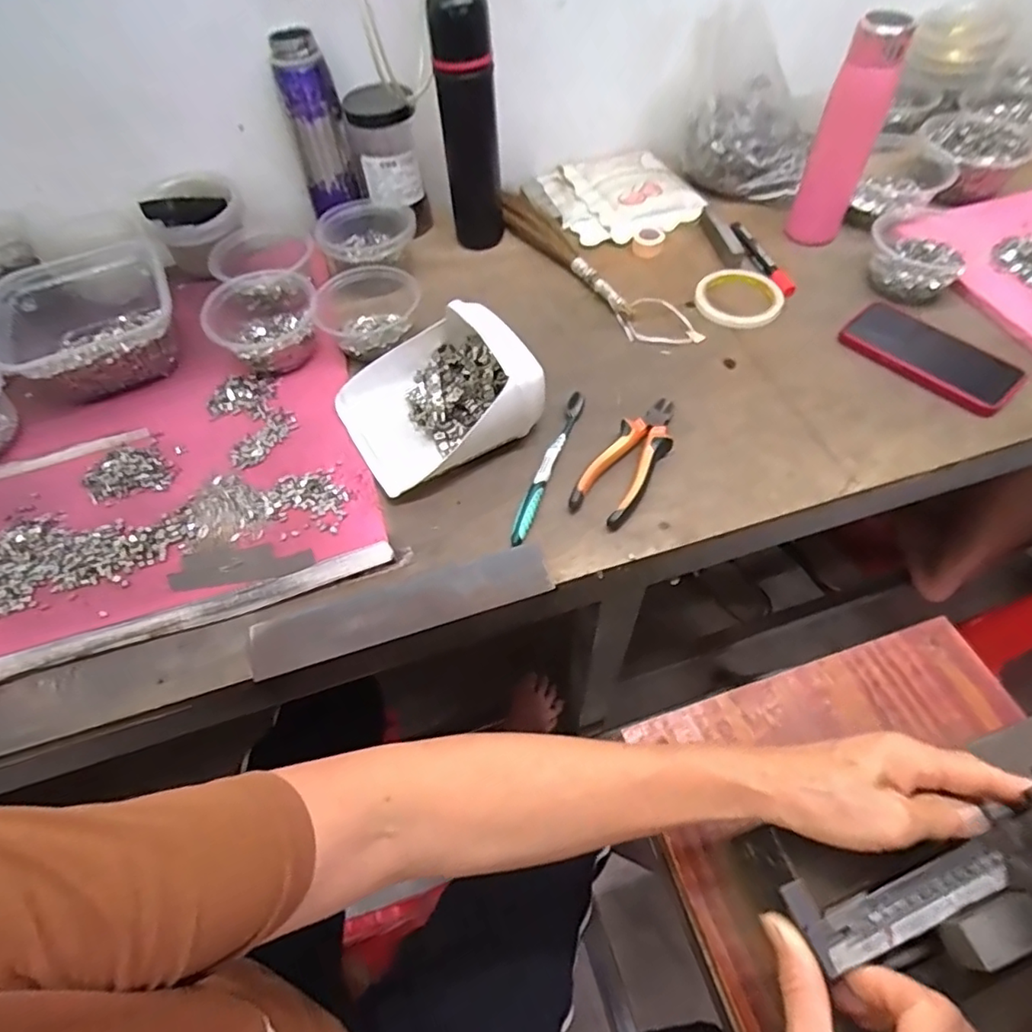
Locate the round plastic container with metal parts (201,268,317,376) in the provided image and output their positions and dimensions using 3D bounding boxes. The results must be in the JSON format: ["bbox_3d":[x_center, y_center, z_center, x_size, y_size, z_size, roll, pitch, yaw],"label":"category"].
[{"bbox_3d":[-0.271,-0.212,0.636,0.113,0.062,0.108,-2,59,3],"label":"round plastic container with metal parts"}]

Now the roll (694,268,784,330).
[{"bbox_3d":[0.260,-0.256,0.683,0.097,0.013,0.095,10,60,10],"label":"roll"}]

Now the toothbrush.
[{"bbox_3d":[0.031,-0.050,0.557,0.014,0.010,0.180,17,61,14],"label":"toothbrush"}]

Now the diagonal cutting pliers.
[{"bbox_3d":[0.111,-0.057,0.551,0.052,0.024,0.150,29,65,20],"label":"diagonal cutting pliers"}]

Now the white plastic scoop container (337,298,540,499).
[{"bbox_3d":[-0.080,-0.119,0.561,0.169,0.081,0.153,-29,61,-13],"label":"white plastic scoop container"}]

